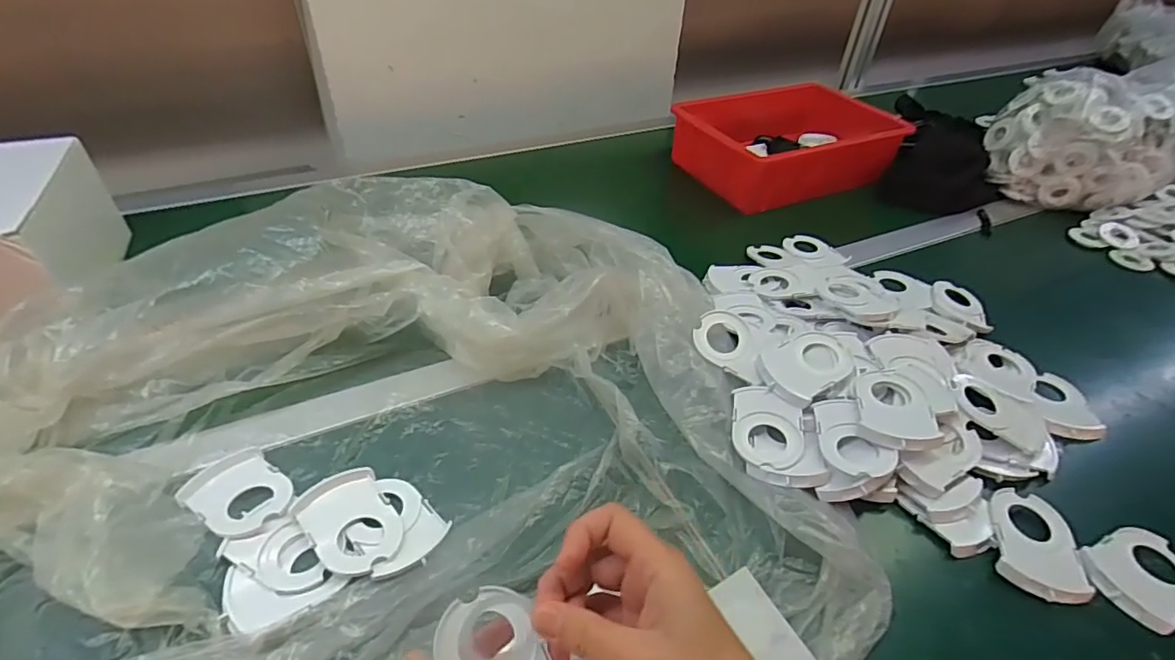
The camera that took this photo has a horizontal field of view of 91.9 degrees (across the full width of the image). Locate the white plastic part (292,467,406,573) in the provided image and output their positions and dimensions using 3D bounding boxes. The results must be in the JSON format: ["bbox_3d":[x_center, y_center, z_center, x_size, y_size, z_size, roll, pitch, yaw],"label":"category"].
[{"bbox_3d":[-0.164,0.132,0.396,0.054,0.006,0.079,-28,50,-31],"label":"white plastic part"}]

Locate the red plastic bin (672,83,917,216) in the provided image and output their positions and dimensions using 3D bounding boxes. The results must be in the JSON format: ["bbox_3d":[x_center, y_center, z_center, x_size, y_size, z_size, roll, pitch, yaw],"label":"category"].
[{"bbox_3d":[0.282,-0.263,0.812,0.273,0.083,0.199,-12,43,-17],"label":"red plastic bin"}]

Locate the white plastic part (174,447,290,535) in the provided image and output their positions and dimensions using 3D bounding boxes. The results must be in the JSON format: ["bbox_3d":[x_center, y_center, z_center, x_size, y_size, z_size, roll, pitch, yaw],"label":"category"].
[{"bbox_3d":[-0.249,0.117,0.408,0.077,0.009,0.056,28,47,26],"label":"white plastic part"}]

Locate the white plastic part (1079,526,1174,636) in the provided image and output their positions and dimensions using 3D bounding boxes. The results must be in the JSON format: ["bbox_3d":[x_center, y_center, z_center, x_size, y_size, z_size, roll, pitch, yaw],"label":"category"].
[{"bbox_3d":[0.387,0.168,0.392,0.078,0.015,0.058,-13,43,-18],"label":"white plastic part"}]

